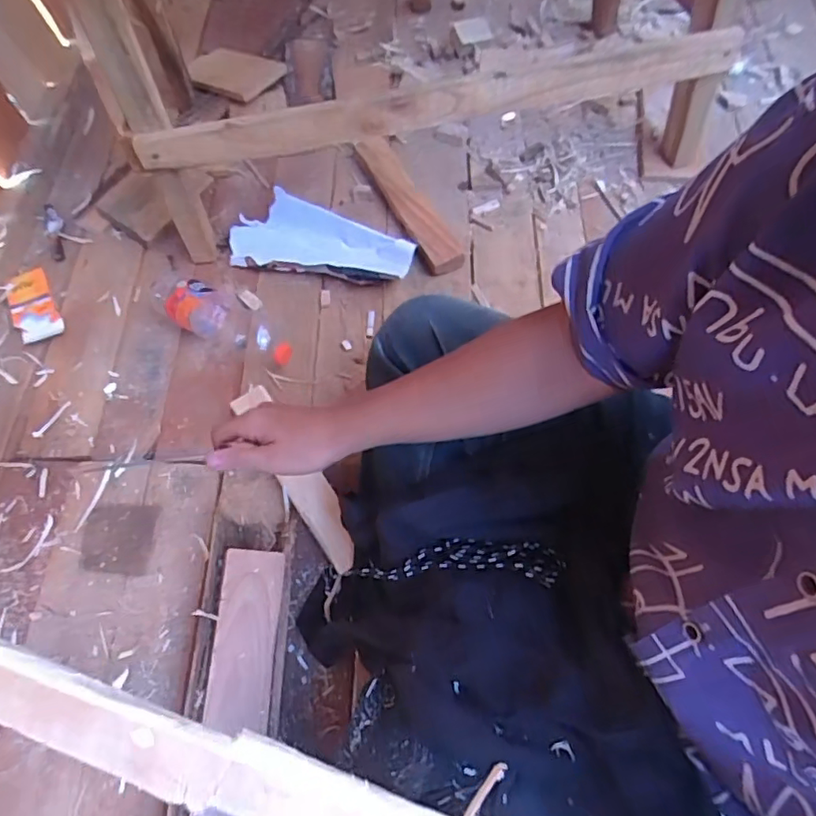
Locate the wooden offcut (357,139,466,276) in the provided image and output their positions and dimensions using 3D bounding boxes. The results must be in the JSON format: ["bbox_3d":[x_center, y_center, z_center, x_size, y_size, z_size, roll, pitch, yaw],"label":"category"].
[{"bbox_3d":[-0.001,-0.312,0.854,0.064,0.040,0.282,-25,66,-11],"label":"wooden offcut"}]

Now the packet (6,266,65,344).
[{"bbox_3d":[-0.515,-0.140,0.788,0.054,0.011,0.105,-25,82,-16],"label":"packet"}]

